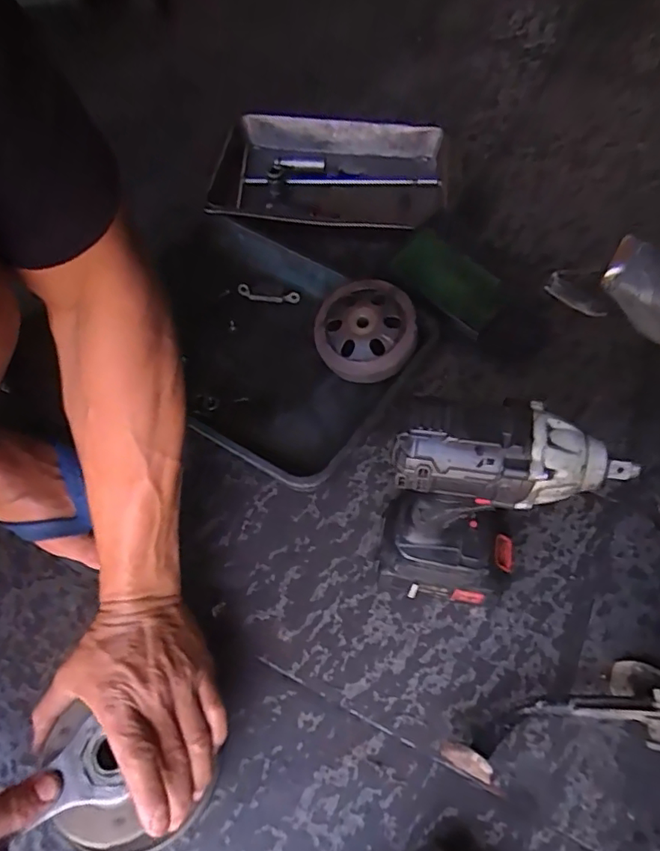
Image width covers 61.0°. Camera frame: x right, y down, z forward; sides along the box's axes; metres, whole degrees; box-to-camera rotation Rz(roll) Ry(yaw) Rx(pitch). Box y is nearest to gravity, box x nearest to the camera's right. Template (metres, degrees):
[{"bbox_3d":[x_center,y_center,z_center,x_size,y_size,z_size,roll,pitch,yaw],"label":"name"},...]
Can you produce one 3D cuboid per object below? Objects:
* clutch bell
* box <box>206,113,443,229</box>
[{"bbox_3d":[0.040,-0.109,0.638,0.114,0.023,0.114,-1,83,11],"label":"clutch bell"},{"bbox_3d":[-0.001,-0.363,0.831,0.332,0.053,0.249,6,58,4],"label":"box"}]

